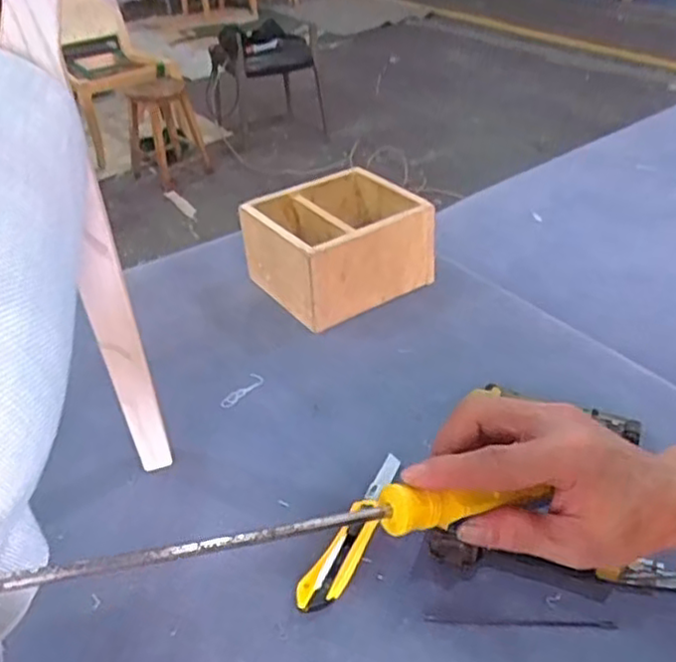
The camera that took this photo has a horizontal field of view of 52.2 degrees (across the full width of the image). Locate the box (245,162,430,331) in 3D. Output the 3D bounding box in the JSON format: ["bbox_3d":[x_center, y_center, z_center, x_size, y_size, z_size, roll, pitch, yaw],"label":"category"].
[{"bbox_3d":[-0.001,-0.133,1.061,0.242,0.140,0.200,-21,40,-24],"label":"box"}]

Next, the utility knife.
[{"bbox_3d":[0.021,0.198,0.696,0.040,0.017,0.200,17,40,24],"label":"utility knife"}]

